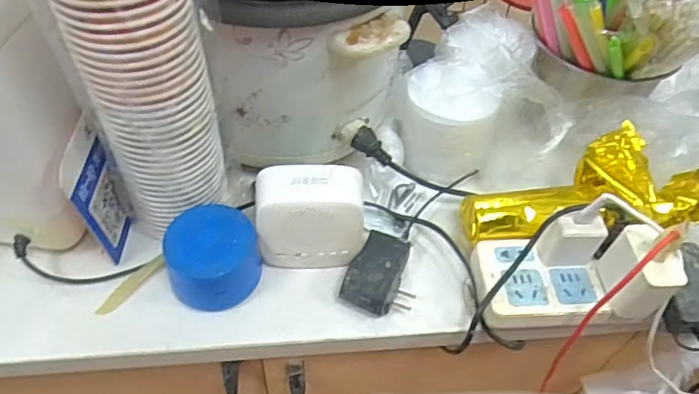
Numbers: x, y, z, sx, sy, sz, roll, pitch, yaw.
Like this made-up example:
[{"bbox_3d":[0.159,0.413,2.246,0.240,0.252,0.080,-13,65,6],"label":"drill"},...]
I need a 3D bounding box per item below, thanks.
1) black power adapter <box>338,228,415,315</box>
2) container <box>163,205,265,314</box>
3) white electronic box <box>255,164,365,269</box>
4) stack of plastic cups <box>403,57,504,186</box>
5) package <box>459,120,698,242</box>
[{"bbox_3d":[0.029,0.068,0.475,0.056,0.024,0.073,16,51,9],"label":"black power adapter"},{"bbox_3d":[-0.112,0.051,0.458,0.073,0.053,0.069,2,50,-2],"label":"container"},{"bbox_3d":[-0.033,0.017,0.464,0.087,0.080,0.045,2,50,-2],"label":"white electronic box"},{"bbox_3d":[0.094,-0.079,0.547,0.087,0.090,0.094,-7,51,-10],"label":"stack of plastic cups"},{"bbox_3d":[0.202,-0.011,0.489,0.208,0.066,0.114,-10,47,18],"label":"package"}]

